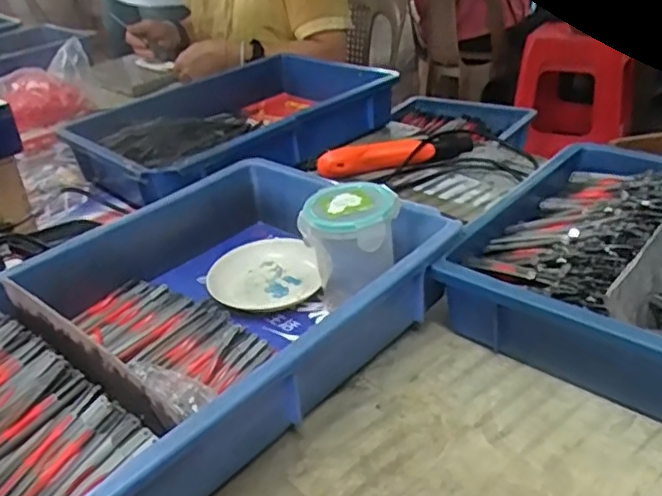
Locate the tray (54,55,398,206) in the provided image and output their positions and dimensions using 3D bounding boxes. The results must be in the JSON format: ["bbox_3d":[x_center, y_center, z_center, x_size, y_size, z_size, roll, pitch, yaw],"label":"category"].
[{"bbox_3d":[-0.149,-0.184,0.938,0.441,0.074,0.348,-27,36,-30],"label":"tray"}]

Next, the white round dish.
[{"bbox_3d":[-0.066,0.024,0.626,0.103,0.028,0.103,-5,31,3],"label":"white round dish"}]

